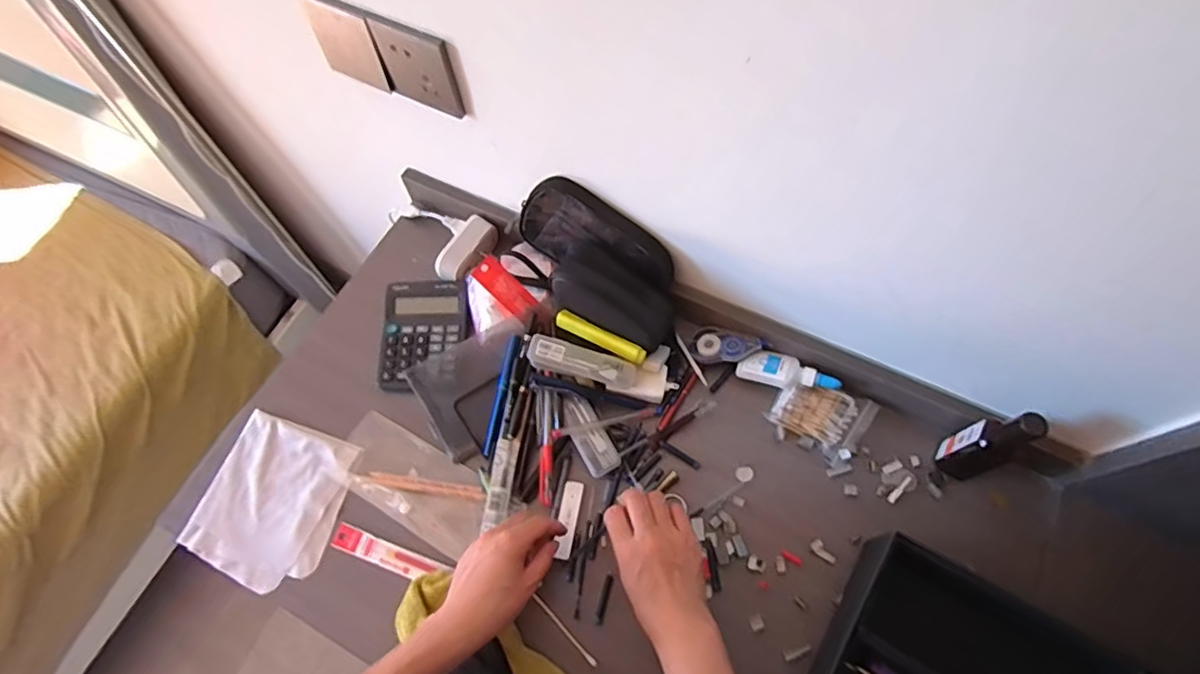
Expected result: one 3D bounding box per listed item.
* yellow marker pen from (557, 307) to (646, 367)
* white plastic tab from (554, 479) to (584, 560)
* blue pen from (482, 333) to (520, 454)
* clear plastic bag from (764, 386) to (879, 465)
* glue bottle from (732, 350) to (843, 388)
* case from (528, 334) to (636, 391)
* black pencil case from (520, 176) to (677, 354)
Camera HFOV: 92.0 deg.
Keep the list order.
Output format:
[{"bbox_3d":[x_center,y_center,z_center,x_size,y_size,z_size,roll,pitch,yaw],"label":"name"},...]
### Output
[{"bbox_3d":[0.000,0.001,0.649,0.108,0.016,0.020,26,69,14],"label":"yellow marker pen"},{"bbox_3d":[-0.034,0.193,0.616,0.020,0.007,0.080,9,66,7],"label":"white plastic tab"},{"bbox_3d":[-0.110,0.065,0.647,0.014,0.009,0.135,12,83,8],"label":"blue pen"},{"bbox_3d":[0.247,0.084,0.640,0.095,0.029,0.079,33,71,16],"label":"clear plastic bag"},{"bbox_3d":[0.211,0.044,0.655,0.106,0.039,0.038,20,68,11],"label":"glue bottle"},{"bbox_3d":[-0.020,0.029,0.635,0.117,0.024,0.033,16,66,-6],"label":"case"},{"bbox_3d":[0.002,-0.078,0.651,0.216,0.075,0.117,38,96,0],"label":"black pencil case"}]

